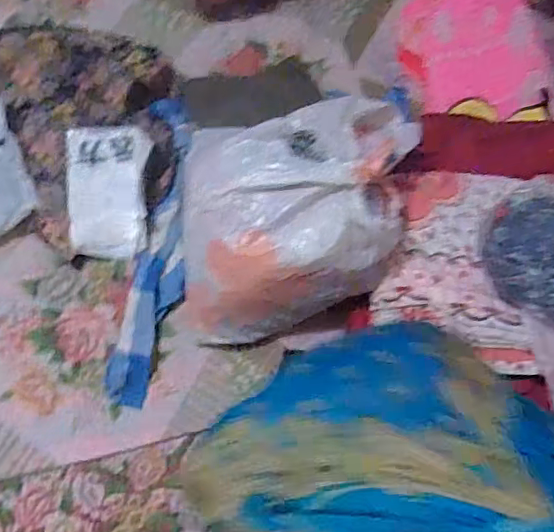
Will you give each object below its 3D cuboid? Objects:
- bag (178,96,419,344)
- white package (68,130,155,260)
[{"bbox_3d":[0.030,-0.065,0.838,0.363,0.208,0.256,-13,66,-7],"label":"bag"},{"bbox_3d":[-0.275,-0.132,0.959,0.136,0.039,0.244,-8,65,-5],"label":"white package"}]

